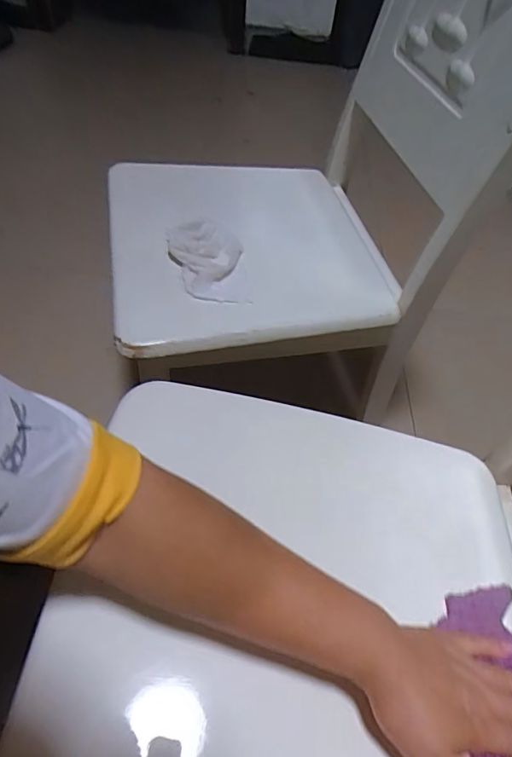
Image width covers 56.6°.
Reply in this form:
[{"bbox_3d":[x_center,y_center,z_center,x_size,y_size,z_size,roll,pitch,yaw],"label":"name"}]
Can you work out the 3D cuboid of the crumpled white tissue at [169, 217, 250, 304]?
[{"bbox_3d":[-0.066,-0.164,0.663,0.110,0.040,0.148,-4,52,-9],"label":"crumpled white tissue"}]

